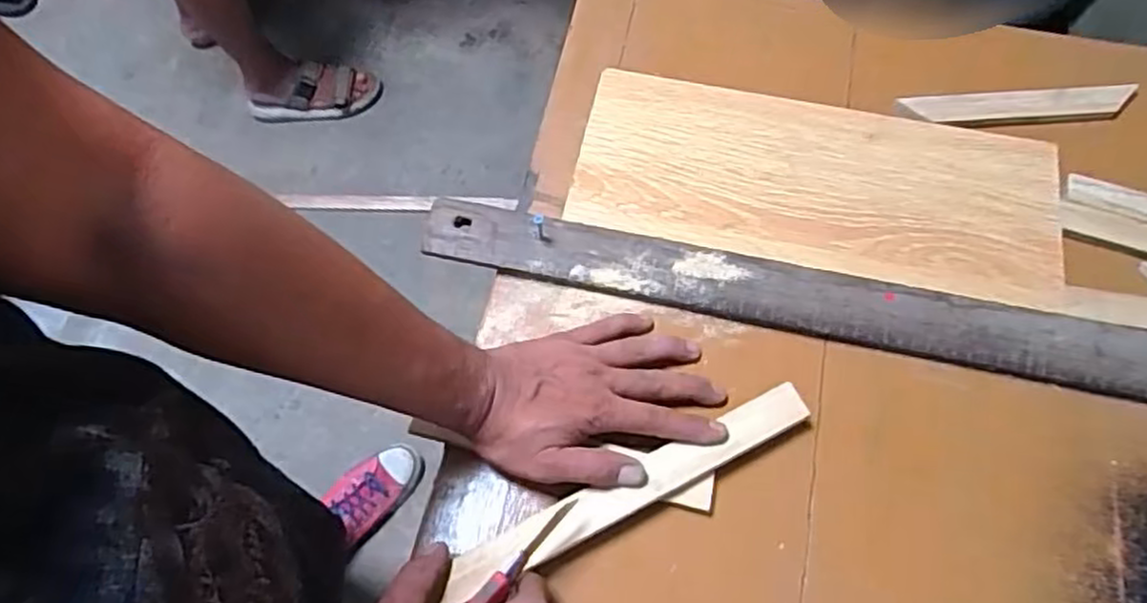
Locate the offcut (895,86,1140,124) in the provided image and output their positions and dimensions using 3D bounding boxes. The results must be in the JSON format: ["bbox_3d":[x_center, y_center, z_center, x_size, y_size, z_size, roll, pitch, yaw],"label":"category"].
[{"bbox_3d":[0.374,-0.165,0.622,0.190,0.009,0.027,-3,63,-2],"label":"offcut"}]

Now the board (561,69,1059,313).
[{"bbox_3d":[0.188,-0.094,0.589,0.363,0.017,0.155,12,64,6],"label":"board"}]

